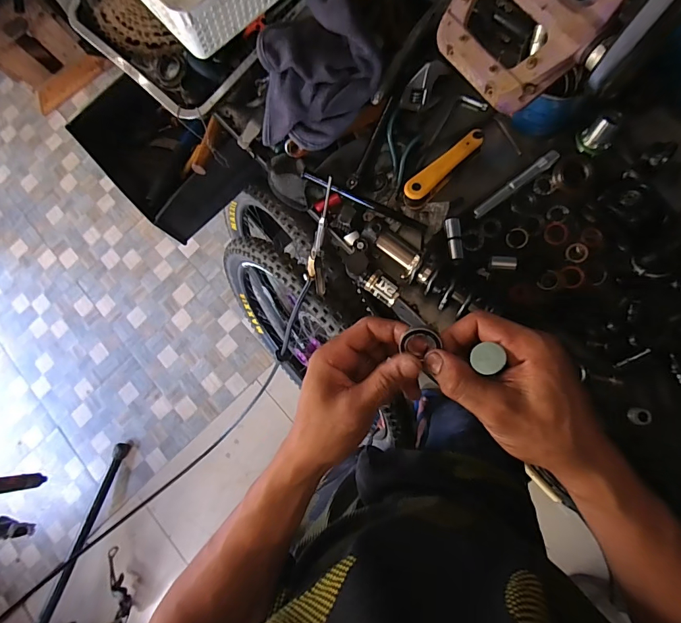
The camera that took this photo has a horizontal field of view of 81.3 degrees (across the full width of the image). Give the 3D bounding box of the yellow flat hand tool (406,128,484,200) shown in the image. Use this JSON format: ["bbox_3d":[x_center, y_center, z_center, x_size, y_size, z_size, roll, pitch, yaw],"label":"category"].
[{"bbox_3d":[0.139,-0.192,0.526,0.127,0.026,0.027,-40,79,2],"label":"yellow flat hand tool"}]

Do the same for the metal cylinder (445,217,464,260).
[{"bbox_3d":[0.152,-0.097,0.526,0.019,0.018,0.060,-5,82,8],"label":"metal cylinder"}]

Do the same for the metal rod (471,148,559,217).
[{"bbox_3d":[0.235,-0.170,0.528,0.131,0.013,0.016,-39,79,2],"label":"metal rod"}]

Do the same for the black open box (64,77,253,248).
[{"bbox_3d":[-0.367,-0.331,0.823,0.208,0.140,0.283,-44,79,1],"label":"black open box"}]

